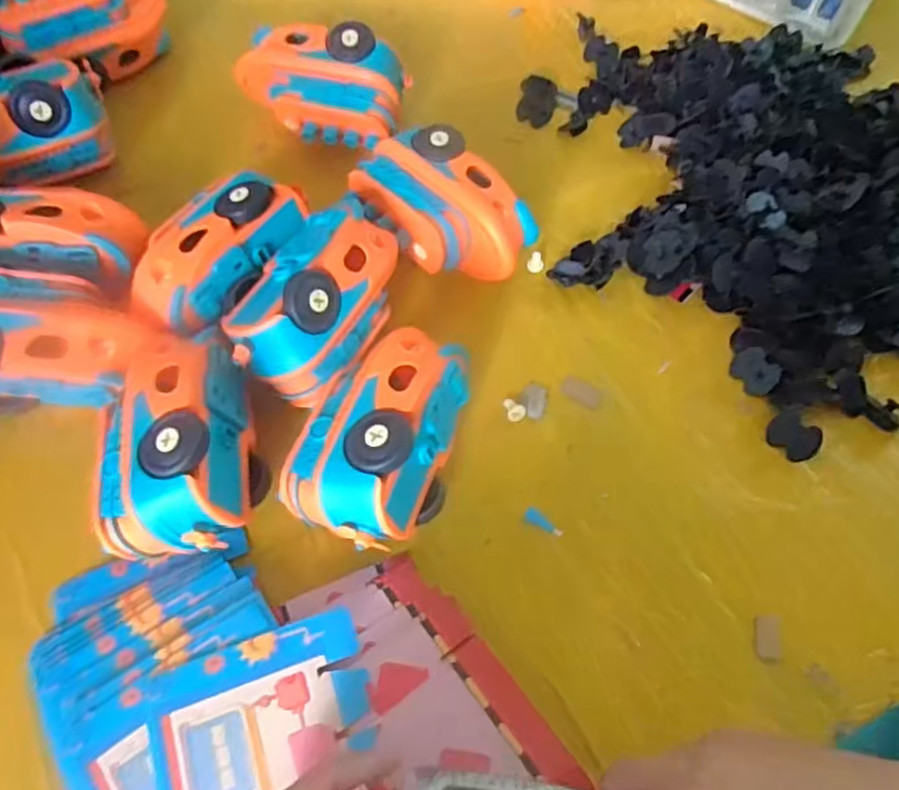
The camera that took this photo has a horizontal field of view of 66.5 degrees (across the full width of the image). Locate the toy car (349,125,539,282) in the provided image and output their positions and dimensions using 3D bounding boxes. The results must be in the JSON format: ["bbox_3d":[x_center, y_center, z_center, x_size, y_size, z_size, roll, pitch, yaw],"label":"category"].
[{"bbox_3d":[-0.003,-0.132,0.502,0.074,0.072,0.126,-38,68,-22],"label":"toy car"}]

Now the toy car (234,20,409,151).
[{"bbox_3d":[-0.105,-0.250,0.561,0.136,0.078,0.071,14,60,6],"label":"toy car"}]

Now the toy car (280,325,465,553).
[{"bbox_3d":[-0.039,0.023,0.410,0.085,0.075,0.138,17,60,7],"label":"toy car"}]

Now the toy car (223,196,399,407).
[{"bbox_3d":[-0.082,-0.060,0.448,0.062,0.087,0.135,7,57,37],"label":"toy car"}]

